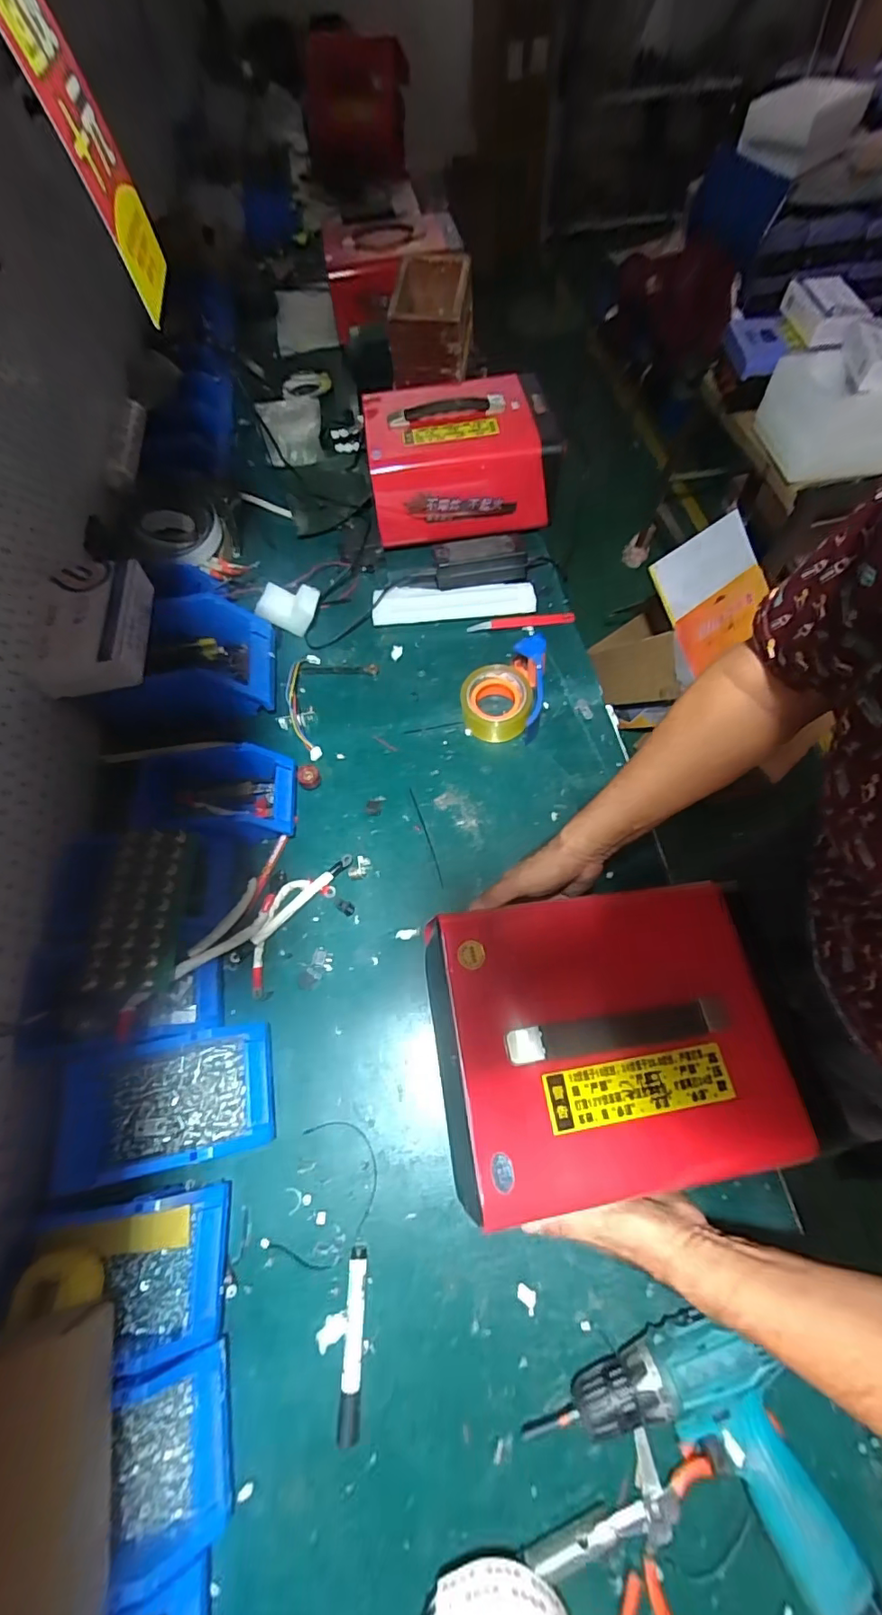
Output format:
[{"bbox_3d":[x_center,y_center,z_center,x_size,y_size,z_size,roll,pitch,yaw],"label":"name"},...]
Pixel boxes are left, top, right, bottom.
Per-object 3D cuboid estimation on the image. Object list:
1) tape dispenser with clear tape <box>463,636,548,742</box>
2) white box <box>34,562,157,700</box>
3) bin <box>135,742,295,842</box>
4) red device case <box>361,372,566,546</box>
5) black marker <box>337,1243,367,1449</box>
[{"bbox_3d":[0.090,-0.169,0.757,0.117,0.070,0.145,5,65,4],"label":"tape dispenser with clear tape"},{"bbox_3d":[-0.448,-0.244,0.689,0.106,0.056,0.204,-9,65,-3],"label":"white box"},{"bbox_3d":[-0.301,-0.014,0.691,0.206,0.077,0.129,-9,65,-2],"label":"bin"},{"bbox_3d":[0.032,-0.591,0.907,0.300,0.162,0.210,-6,65,-1],"label":"red device case"},{"bbox_3d":[-0.079,0.480,0.476,0.018,0.019,0.129,-1,65,1],"label":"black marker"}]

